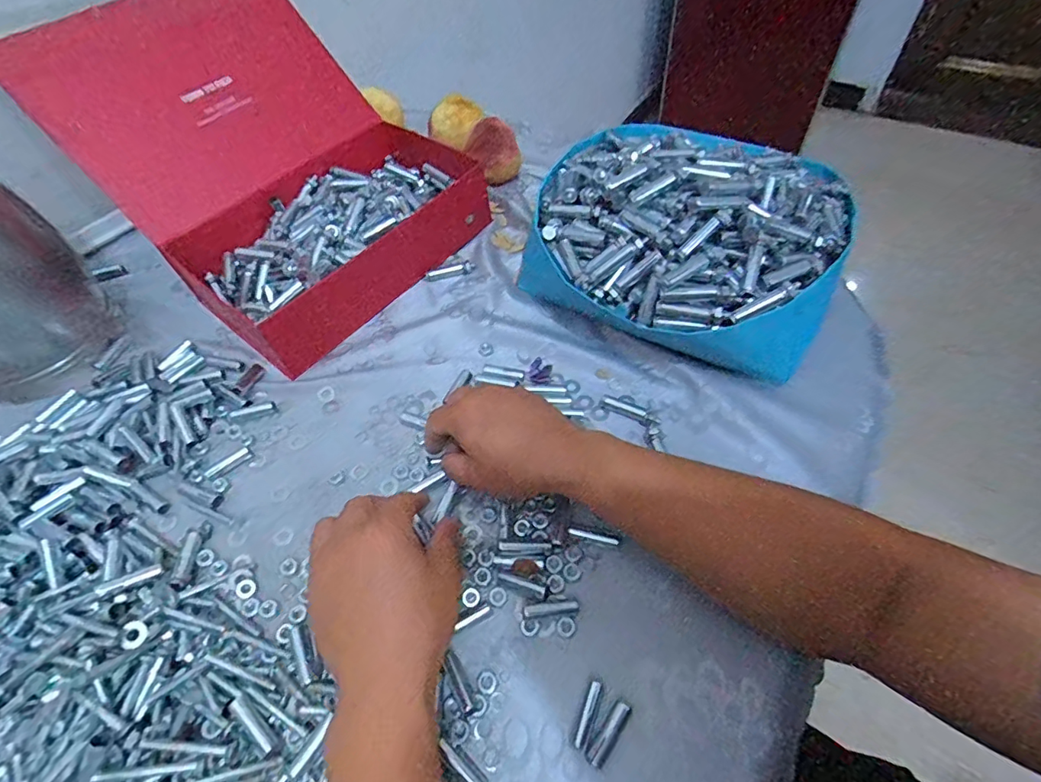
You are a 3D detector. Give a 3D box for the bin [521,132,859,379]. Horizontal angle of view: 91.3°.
[{"bbox_3d":[0.150,-0.148,0.484,0.266,0.134,0.245,18,58,17],"label":"bin"}]

